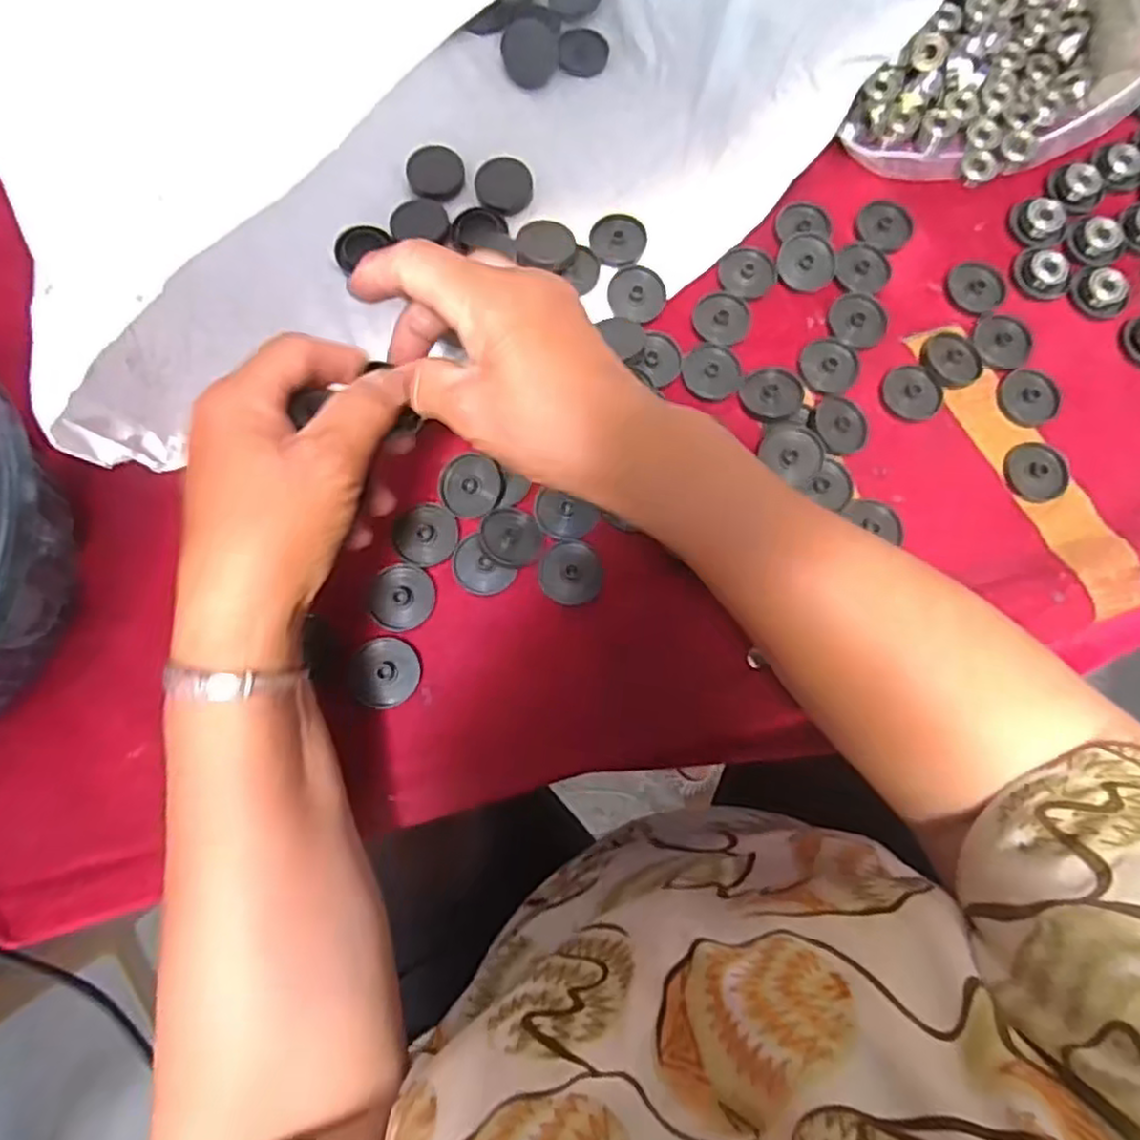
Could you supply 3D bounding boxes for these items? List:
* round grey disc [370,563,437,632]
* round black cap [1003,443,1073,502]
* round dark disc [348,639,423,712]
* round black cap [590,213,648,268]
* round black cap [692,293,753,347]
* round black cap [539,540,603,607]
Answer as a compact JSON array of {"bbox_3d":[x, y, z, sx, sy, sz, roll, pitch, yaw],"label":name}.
[{"bbox_3d":[-0.083,0.014,0.348,0.031,0.004,0.033,1,76,-3],"label":"round grey disc"},{"bbox_3d":[0.250,-0.052,0.374,0.030,0.009,0.033,0,77,-1],"label":"round black cap"},{"bbox_3d":[-0.089,0.050,0.338,0.031,0.008,0.033,1,76,-3],"label":"round dark disc"},{"bbox_3d":[0.028,-0.187,0.398,0.030,0.008,0.030,1,76,-3],"label":"round black cap"},{"bbox_3d":[0.083,-0.138,0.387,0.032,0.007,0.029,36,77,6],"label":"round black cap"},{"bbox_3d":[0.001,0.001,0.353,0.031,0.006,0.031,1,76,-3],"label":"round black cap"}]

